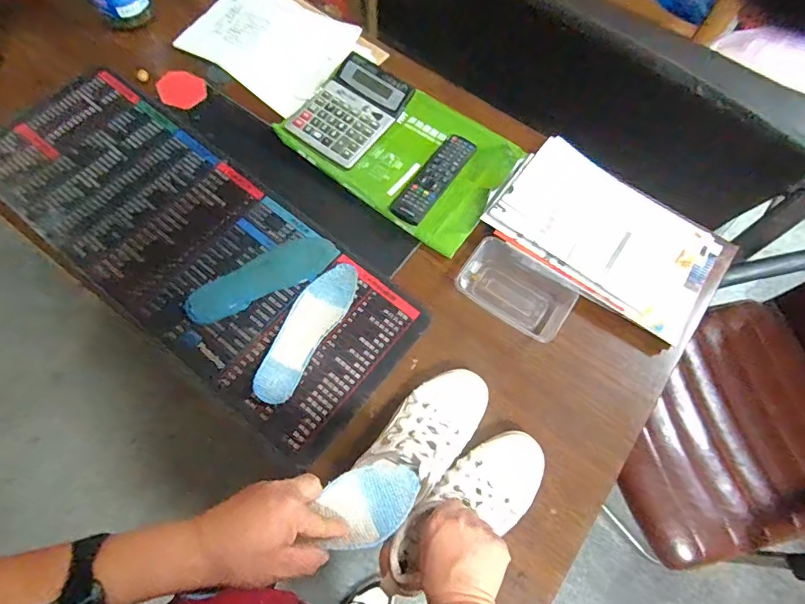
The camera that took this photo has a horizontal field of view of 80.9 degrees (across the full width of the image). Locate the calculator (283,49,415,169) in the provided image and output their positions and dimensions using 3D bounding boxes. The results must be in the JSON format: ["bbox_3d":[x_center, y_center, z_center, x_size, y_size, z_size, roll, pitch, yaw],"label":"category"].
[{"bbox_3d":[-0.091,-0.329,0.806,0.142,0.034,0.190,34,72,12],"label":"calculator"}]

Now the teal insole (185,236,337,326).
[{"bbox_3d":[-0.212,-0.040,0.713,0.226,0.013,0.075,-26,71,-11],"label":"teal insole"}]

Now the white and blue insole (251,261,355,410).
[{"bbox_3d":[-0.139,0.038,0.685,0.070,0.013,0.225,29,71,10],"label":"white and blue insole"}]

